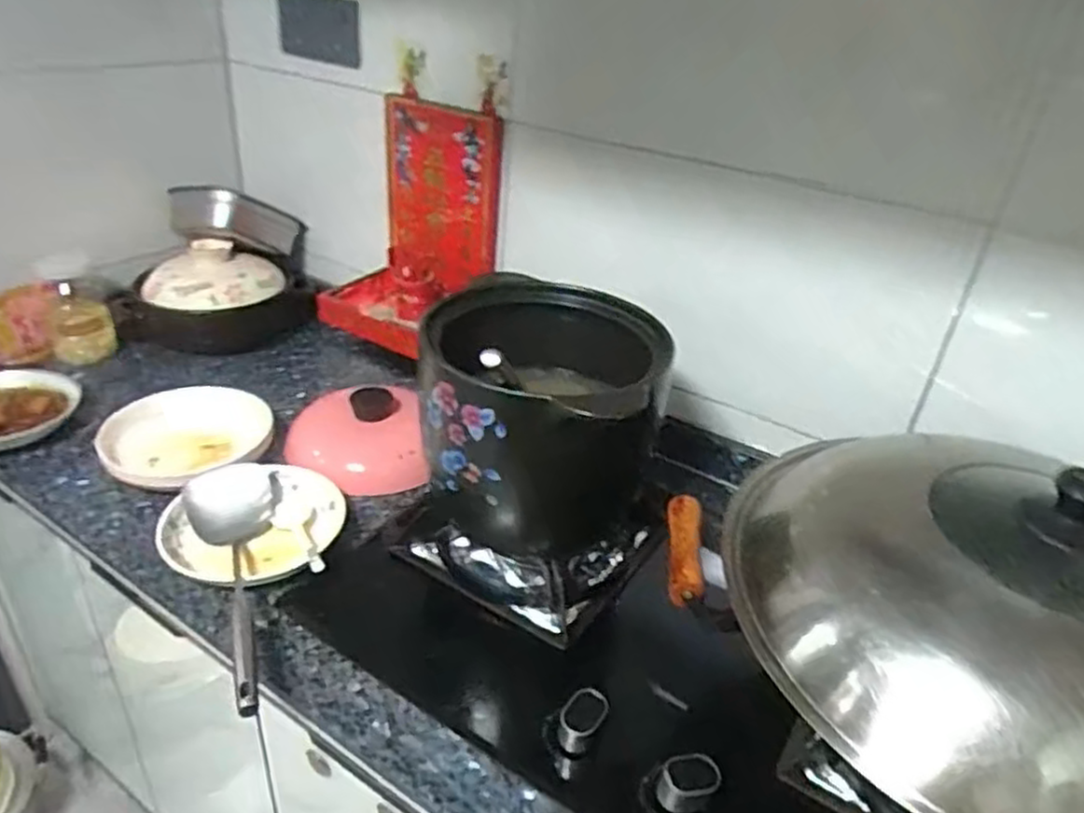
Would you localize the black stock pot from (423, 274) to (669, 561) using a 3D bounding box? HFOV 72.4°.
[{"bbox_3d":[0.002,0.028,0.797,0.248,0.252,0.238,4,31,-2],"label":"black stock pot"}]

